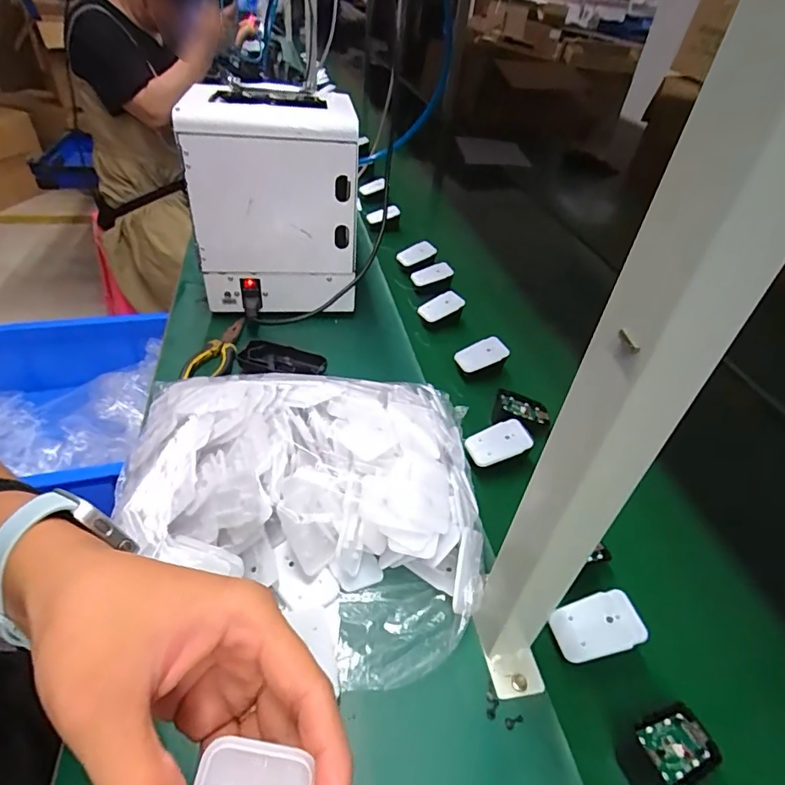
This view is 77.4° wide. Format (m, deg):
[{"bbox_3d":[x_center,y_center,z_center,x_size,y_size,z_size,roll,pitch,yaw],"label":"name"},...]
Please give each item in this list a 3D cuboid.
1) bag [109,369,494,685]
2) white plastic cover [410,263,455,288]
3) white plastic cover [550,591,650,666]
[{"bbox_3d":[-0.092,0.089,0.454,0.332,0.080,0.297,4,42,-3],"label":"bag"},{"bbox_3d":[0.068,-0.204,0.849,0.075,0.029,0.012,-13,10,23],"label":"white plastic cover"},{"bbox_3d":[0.166,0.190,0.400,0.069,0.005,0.043,-18,51,1],"label":"white plastic cover"}]

